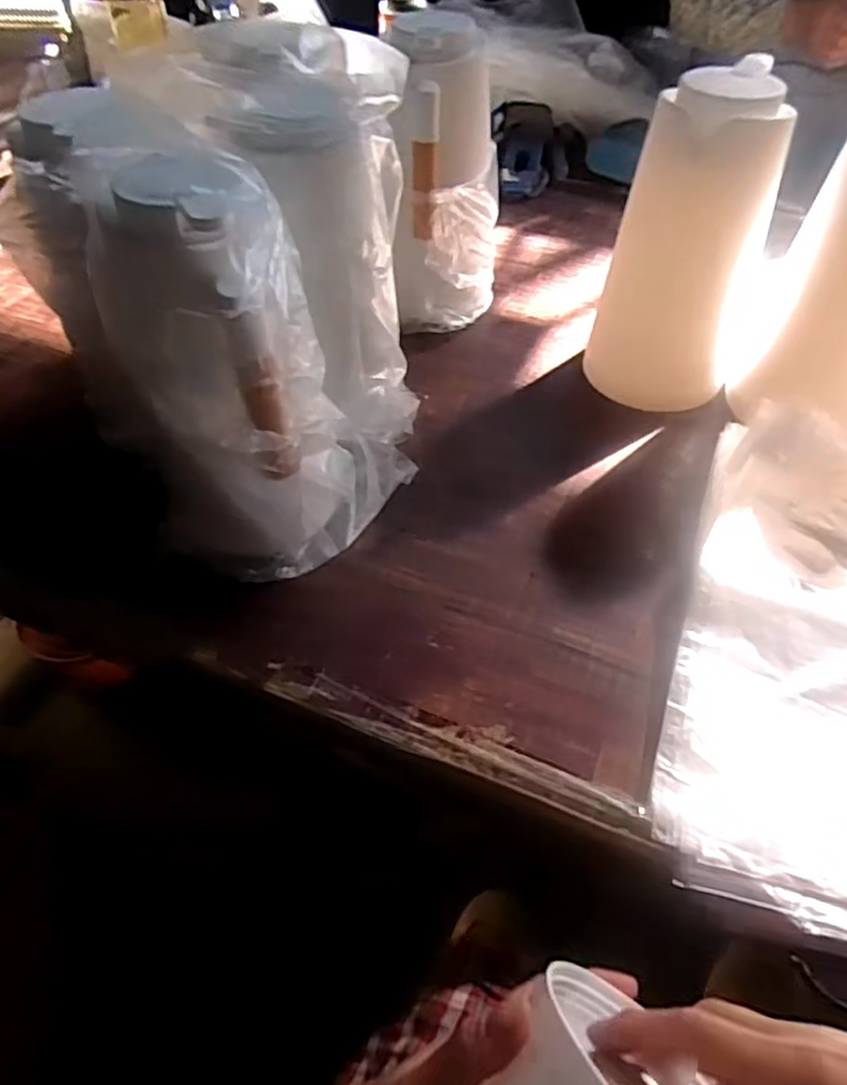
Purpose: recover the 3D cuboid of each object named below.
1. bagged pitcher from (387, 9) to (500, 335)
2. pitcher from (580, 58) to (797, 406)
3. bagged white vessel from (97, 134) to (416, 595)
[{"bbox_3d":[0.019,-0.322,0.654,0.101,0.245,0.128,4,50,4],"label":"bagged pitcher"},{"bbox_3d":[0.223,-0.244,0.585,0.120,0.240,0.111,20,53,16],"label":"pitcher"},{"bbox_3d":[-0.125,-0.111,0.468,0.163,0.244,0.148,25,54,20],"label":"bagged white vessel"}]

